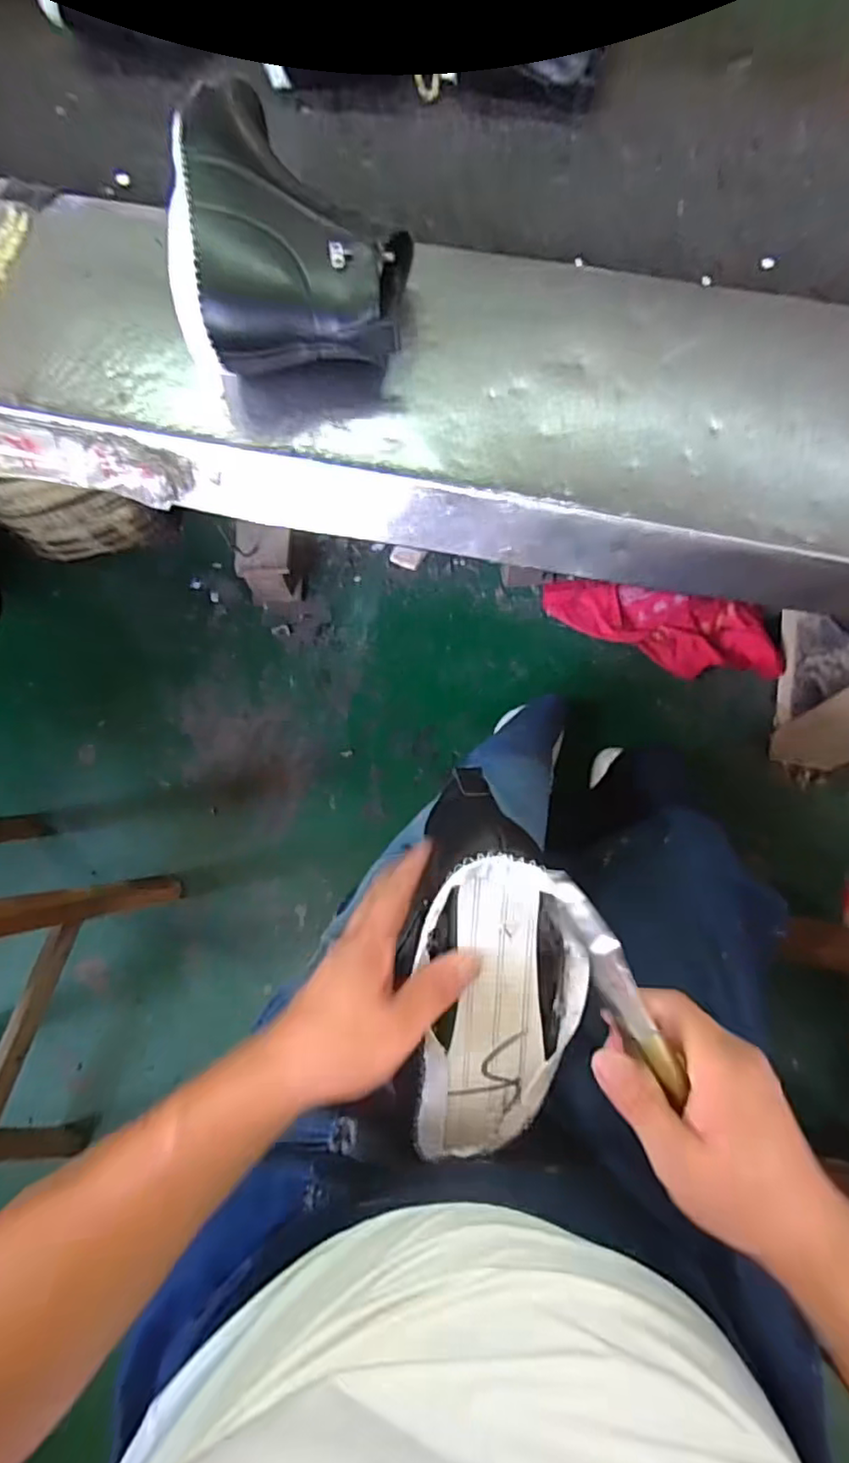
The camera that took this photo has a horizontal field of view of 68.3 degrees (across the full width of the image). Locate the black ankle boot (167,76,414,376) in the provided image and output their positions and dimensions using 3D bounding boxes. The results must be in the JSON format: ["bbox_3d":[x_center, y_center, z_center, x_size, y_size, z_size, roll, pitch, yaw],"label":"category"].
[{"bbox_3d":[-0.090,-0.351,0.443,0.147,0.084,0.200,-3,73,1],"label":"black ankle boot"}]

